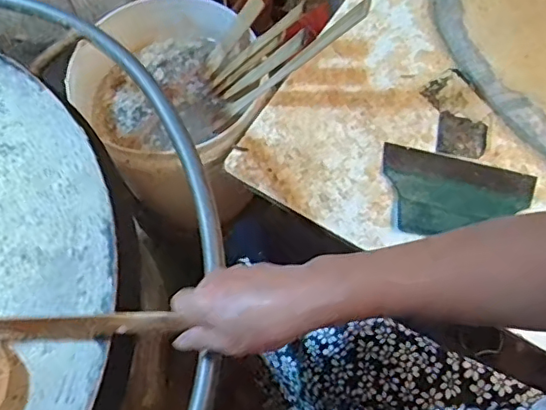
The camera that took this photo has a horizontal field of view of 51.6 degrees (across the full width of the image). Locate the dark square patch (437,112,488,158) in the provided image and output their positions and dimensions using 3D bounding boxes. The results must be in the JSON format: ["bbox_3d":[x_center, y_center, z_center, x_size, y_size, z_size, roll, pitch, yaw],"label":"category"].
[{"bbox_3d":[0.257,-0.095,0.764,0.062,0.005,0.059,11,68,7],"label":"dark square patch"}]

